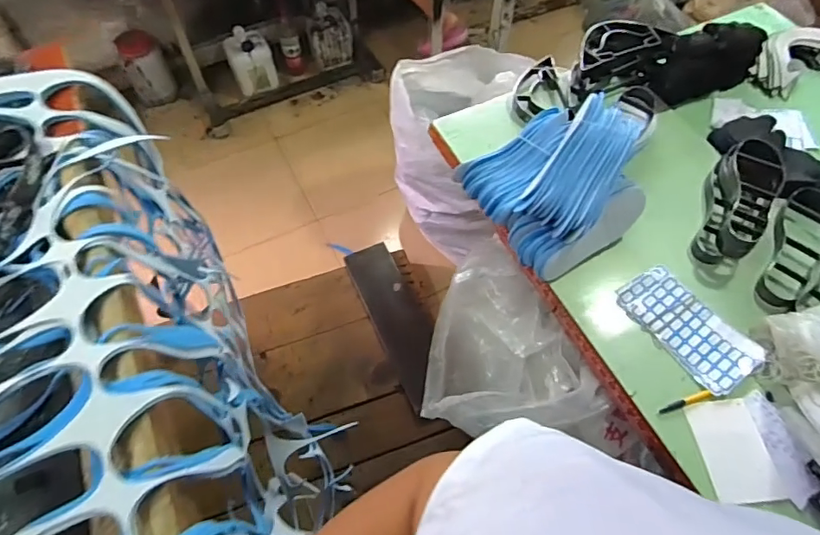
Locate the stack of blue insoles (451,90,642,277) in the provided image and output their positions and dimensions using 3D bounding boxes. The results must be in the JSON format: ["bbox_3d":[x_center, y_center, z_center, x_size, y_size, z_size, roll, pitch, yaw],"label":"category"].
[{"bbox_3d":[0.287,-0.174,0.966,0.271,0.187,0.291,-28,63,-15],"label":"stack of blue insoles"}]

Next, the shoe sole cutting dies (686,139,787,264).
[{"bbox_3d":[0.668,-0.135,1.006,0.121,0.111,0.271,22,62,14],"label":"shoe sole cutting dies"}]

